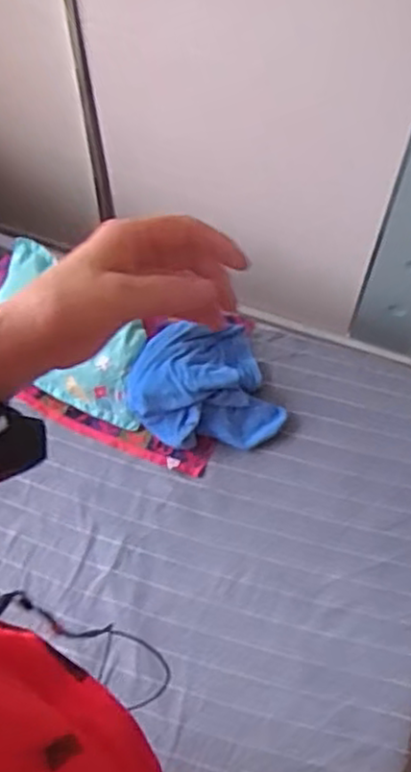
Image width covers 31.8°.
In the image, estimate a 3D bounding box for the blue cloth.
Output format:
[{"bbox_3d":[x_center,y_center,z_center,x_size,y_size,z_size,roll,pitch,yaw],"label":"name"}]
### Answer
[{"bbox_3d":[-0.008,0.008,1.442,0.278,0.121,0.245,-16,64,-8],"label":"blue cloth"}]

